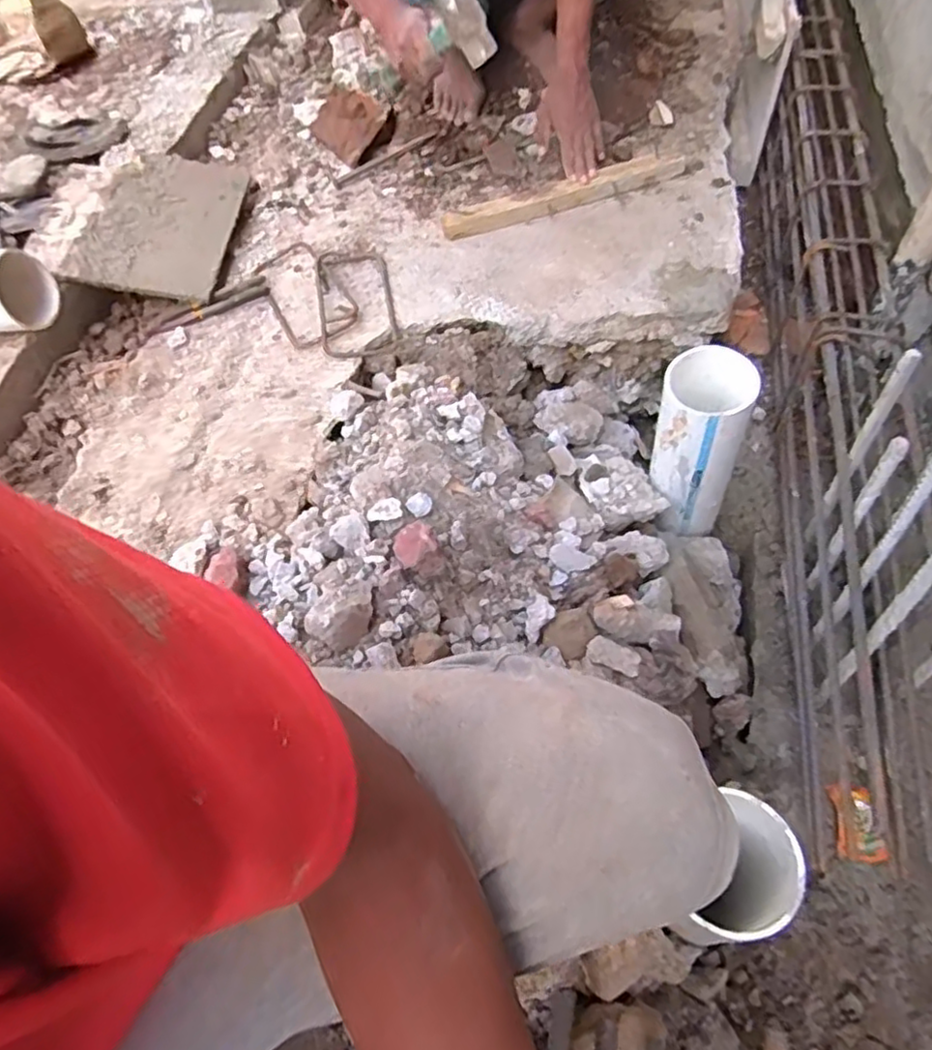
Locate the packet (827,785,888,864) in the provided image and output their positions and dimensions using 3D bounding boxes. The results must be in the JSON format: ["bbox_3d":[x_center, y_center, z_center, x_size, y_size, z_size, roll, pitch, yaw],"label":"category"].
[{"bbox_3d":[0.467,0.358,0.800,0.046,0.022,0.083,3,58,10],"label":"packet"}]

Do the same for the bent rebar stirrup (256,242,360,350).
[{"bbox_3d":[-0.267,-0.383,1.095,0.117,0.013,0.250,-27,61,-11],"label":"bent rebar stirrup"}]

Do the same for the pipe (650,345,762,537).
[{"bbox_3d":[0.314,-0.107,0.926,0.107,0.263,0.111,-4,57,6],"label":"pipe"}]

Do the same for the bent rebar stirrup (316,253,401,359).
[{"bbox_3d":[-0.176,-0.358,1.067,0.117,0.013,0.240,-13,56,0],"label":"bent rebar stirrup"}]

